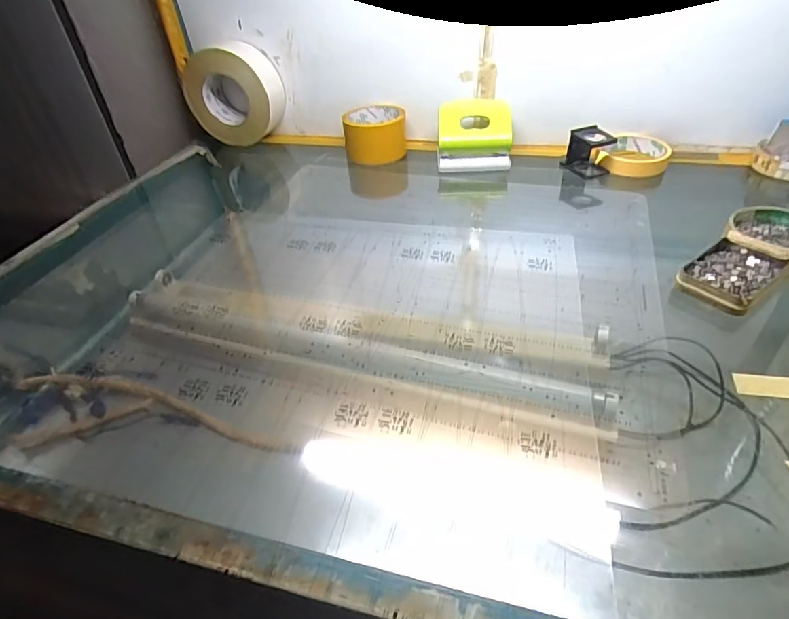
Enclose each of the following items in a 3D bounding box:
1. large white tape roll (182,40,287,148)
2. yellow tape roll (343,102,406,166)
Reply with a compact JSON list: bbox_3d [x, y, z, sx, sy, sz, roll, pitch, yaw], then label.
[{"bbox_3d":[-0.247,-0.329,0.728,0.149,0.128,0.053,3,40,9],"label":"large white tape roll"},{"bbox_3d":[-0.027,-0.257,0.699,0.088,0.060,0.088,-4,40,1],"label":"yellow tape roll"}]

